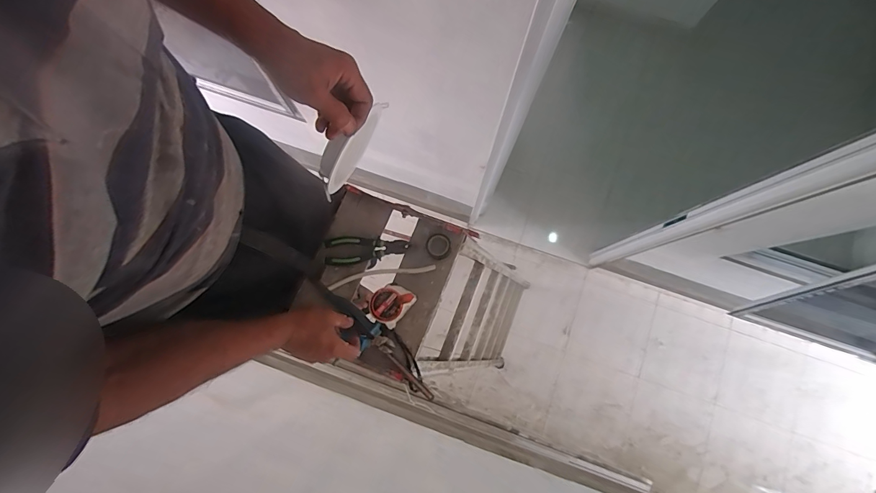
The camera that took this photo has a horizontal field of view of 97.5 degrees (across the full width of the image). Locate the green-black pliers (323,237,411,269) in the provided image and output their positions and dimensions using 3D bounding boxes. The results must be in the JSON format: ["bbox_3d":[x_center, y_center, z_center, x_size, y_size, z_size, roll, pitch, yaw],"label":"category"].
[{"bbox_3d":[-0.133,0.012,0.715,0.149,0.023,0.058,6,80,2],"label":"green-black pliers"}]

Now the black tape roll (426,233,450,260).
[{"bbox_3d":[0.001,0.000,0.717,0.047,0.011,0.046,0,80,1],"label":"black tape roll"}]

